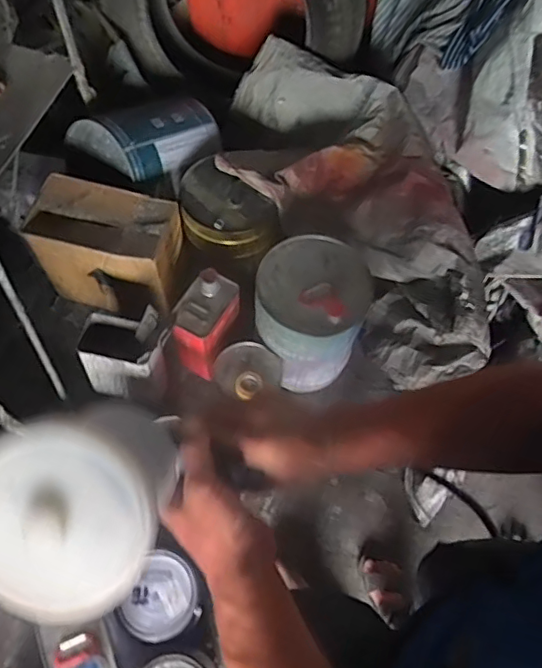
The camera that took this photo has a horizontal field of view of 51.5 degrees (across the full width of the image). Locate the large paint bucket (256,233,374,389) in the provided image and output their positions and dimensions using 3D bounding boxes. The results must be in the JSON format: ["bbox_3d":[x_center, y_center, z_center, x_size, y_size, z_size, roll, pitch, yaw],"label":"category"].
[{"bbox_3d":[0.099,-0.051,1.414,0.268,0.305,0.267,1,63,-2],"label":"large paint bucket"}]

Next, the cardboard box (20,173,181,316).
[{"bbox_3d":[-0.408,-0.219,1.468,0.345,0.293,0.195,13,64,4],"label":"cardboard box"}]

